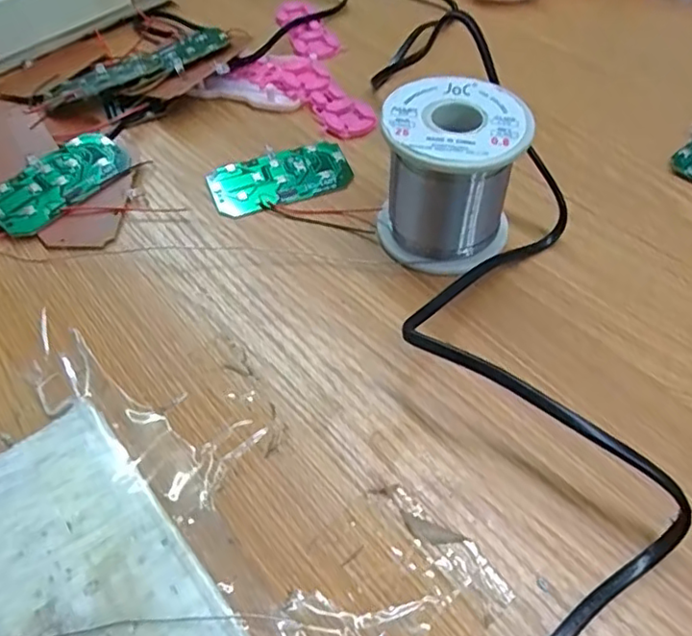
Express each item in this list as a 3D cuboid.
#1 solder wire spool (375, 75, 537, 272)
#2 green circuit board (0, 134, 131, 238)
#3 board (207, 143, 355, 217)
[{"bbox_3d":[0.047,-0.064,0.280,0.059,0.064,0.057,-1,51,1],"label":"solder wire spool"},{"bbox_3d":[-0.150,-0.071,0.324,0.076,0.005,0.038,-36,74,-22],"label":"green circuit board"},{"bbox_3d":[-0.035,-0.075,0.329,0.074,0.006,0.036,-17,53,-12],"label":"board"}]

